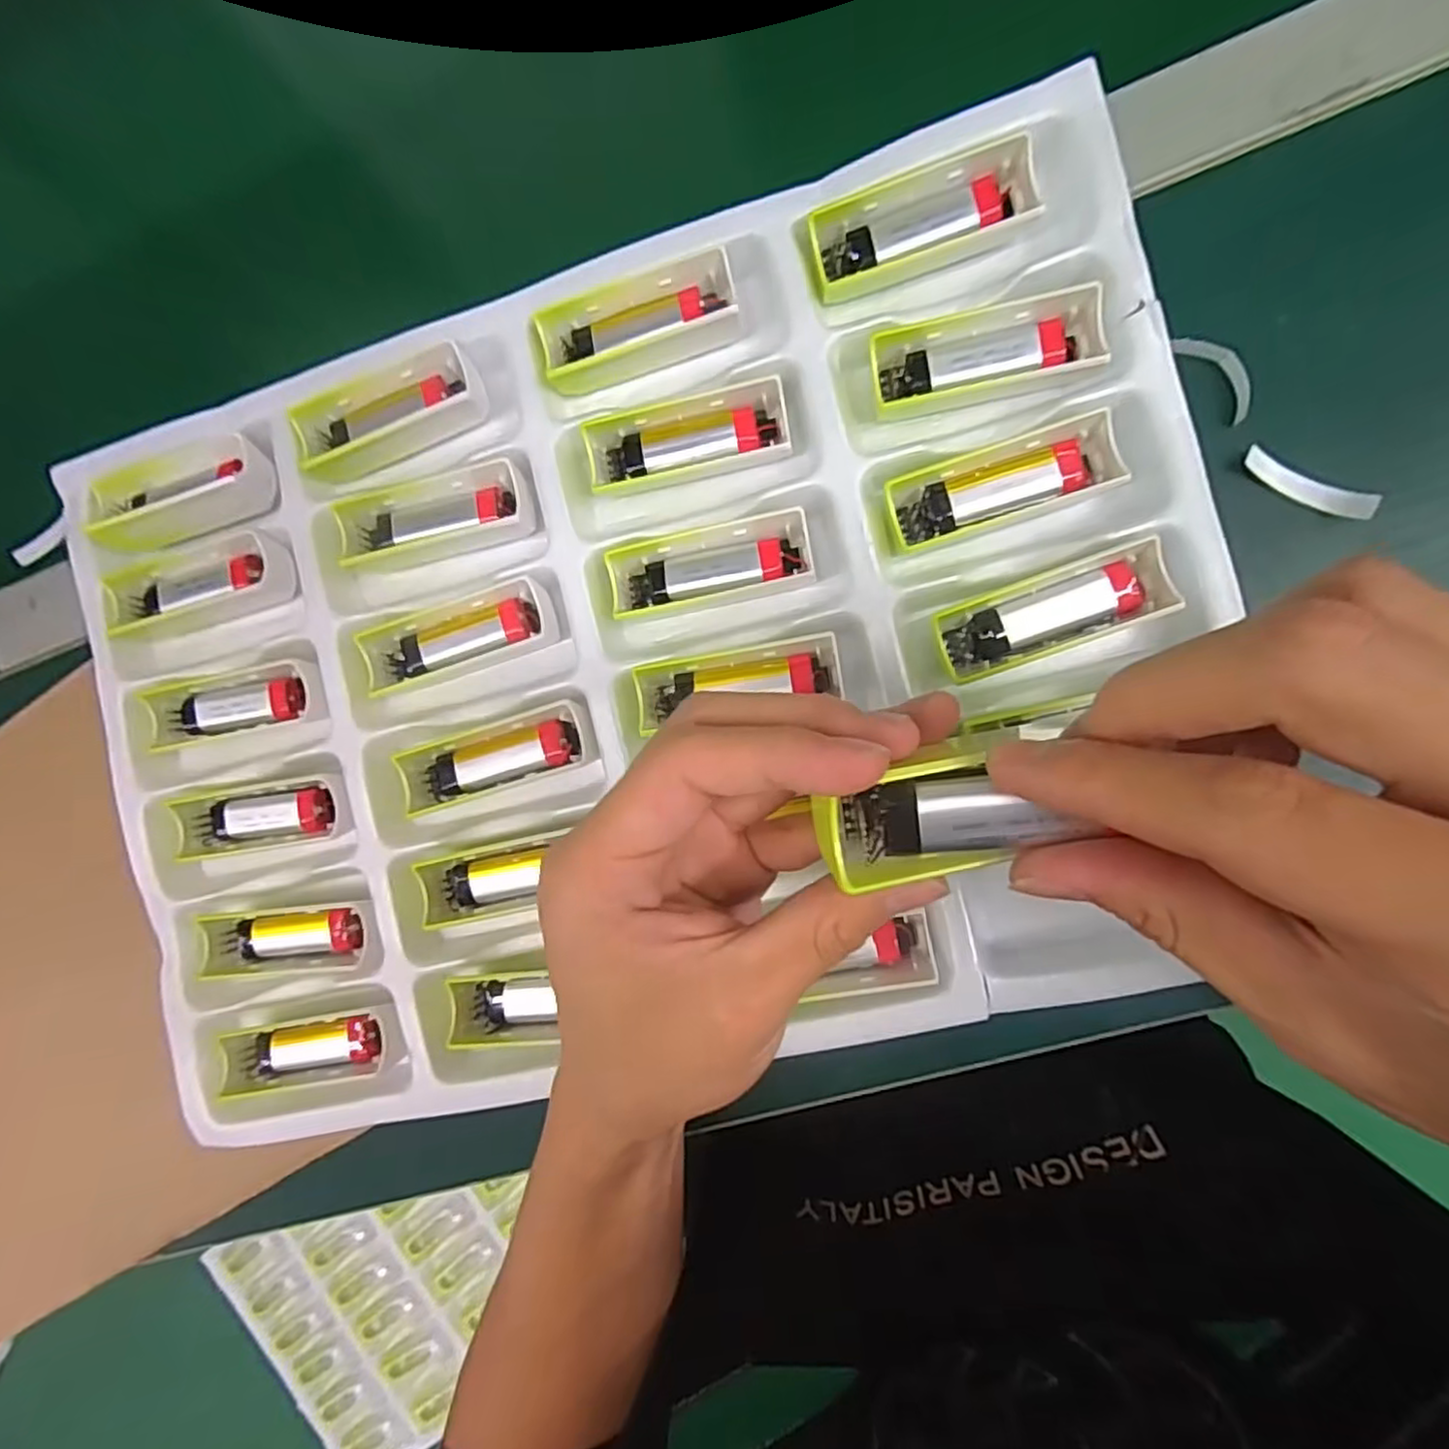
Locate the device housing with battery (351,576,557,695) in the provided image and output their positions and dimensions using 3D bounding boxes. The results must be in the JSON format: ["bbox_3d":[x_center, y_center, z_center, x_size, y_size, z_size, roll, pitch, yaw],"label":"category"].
[{"bbox_3d":[-0.110,-0.037,0.295,0.078,0.019,0.029,-17,88,9],"label":"device housing with battery"}]

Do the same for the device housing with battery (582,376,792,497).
[{"bbox_3d":[-0.014,-0.112,0.277,0.078,0.016,0.029,-9,90,10],"label":"device housing with battery"}]

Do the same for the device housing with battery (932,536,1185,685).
[{"bbox_3d":[0.120,-0.041,0.259,0.078,0.019,0.028,-20,88,9],"label":"device housing with battery"}]

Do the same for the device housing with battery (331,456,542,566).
[{"bbox_3d":[-0.120,-0.088,0.294,0.078,0.020,0.030,-14,89,10],"label":"device housing with battery"}]

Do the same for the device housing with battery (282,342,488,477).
[{"bbox_3d":[-0.142,-0.132,0.298,0.080,0.020,0.030,-21,88,9],"label":"device housing with battery"}]

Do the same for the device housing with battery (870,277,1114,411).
[{"bbox_3d":[0.095,-0.135,0.256,0.079,0.016,0.027,-6,90,10],"label":"device housing with battery"}]

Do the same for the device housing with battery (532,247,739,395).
[{"bbox_3d":[-0.034,-0.158,0.279,0.078,0.016,0.032,-16,88,9],"label":"device housing with battery"}]

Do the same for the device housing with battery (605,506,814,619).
[{"bbox_3d":[-0.005,-0.063,0.280,0.078,0.017,0.029,-10,90,10],"label":"device housing with battery"}]

